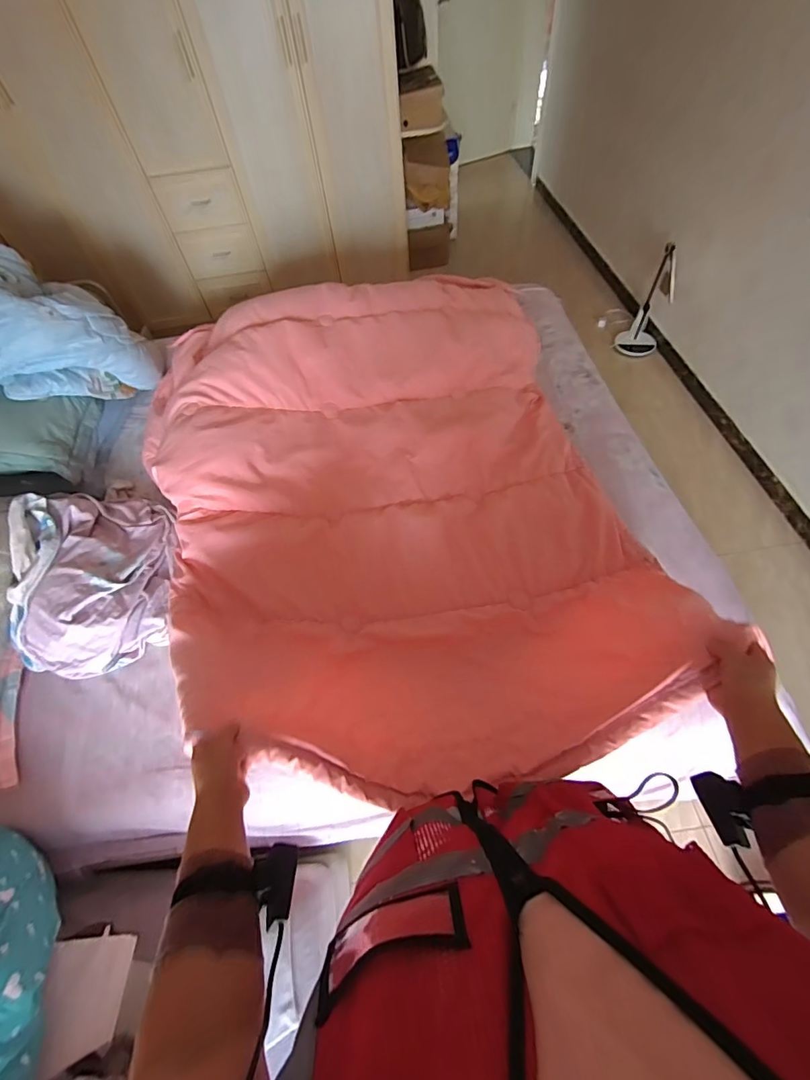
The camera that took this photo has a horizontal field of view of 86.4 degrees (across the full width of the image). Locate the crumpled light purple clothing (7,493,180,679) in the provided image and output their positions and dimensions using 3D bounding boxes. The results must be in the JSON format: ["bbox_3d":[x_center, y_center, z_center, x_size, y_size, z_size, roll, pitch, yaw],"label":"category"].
[{"bbox_3d":[-0.789,0.076,1.116,0.336,0.200,0.500,-11,57,-4],"label":"crumpled light purple clothing"}]

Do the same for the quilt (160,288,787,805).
[{"bbox_3d":[-0.055,-0.174,1.092,1.109,0.332,1.413,-9,57,-3],"label":"quilt"}]

